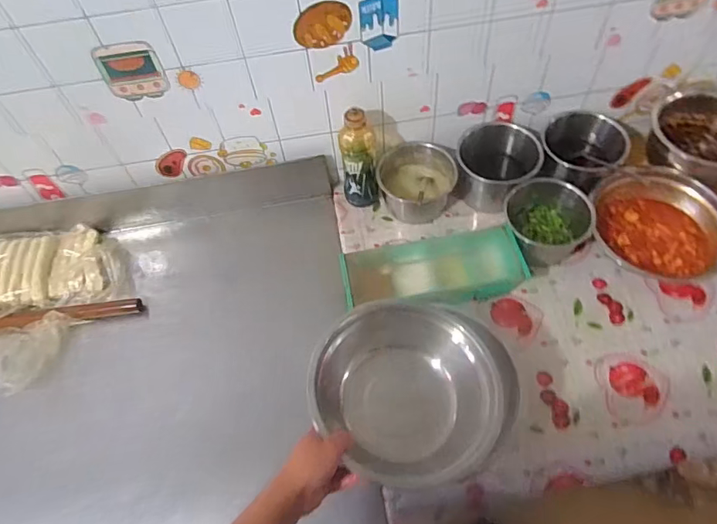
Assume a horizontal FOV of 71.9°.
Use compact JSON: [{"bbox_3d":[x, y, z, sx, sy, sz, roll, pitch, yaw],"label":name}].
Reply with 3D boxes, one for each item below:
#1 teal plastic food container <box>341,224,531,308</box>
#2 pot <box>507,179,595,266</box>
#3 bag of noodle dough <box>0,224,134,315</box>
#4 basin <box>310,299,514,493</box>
[{"bbox_3d":[0.136,0.028,0.871,0.323,0.081,0.136,-7,57,-1],"label":"teal plastic food container"},{"bbox_3d":[0.347,-0.080,0.911,0.153,0.104,0.144,-2,57,3],"label":"pot"},{"bbox_3d":[-0.711,0.034,0.970,0.510,0.050,0.211,-12,57,-4],"label":"bag of noodle dough"},{"bbox_3d":[0.078,0.159,0.652,0.269,0.087,0.240,-7,57,-1],"label":"basin"}]

